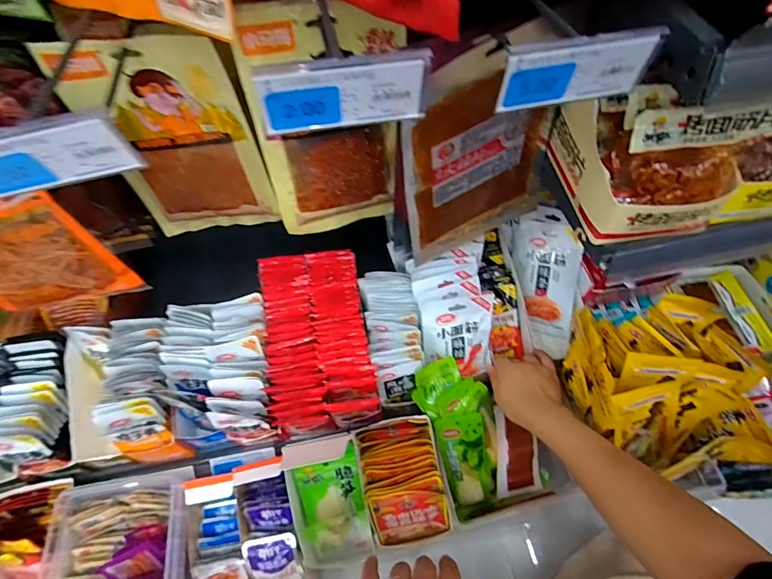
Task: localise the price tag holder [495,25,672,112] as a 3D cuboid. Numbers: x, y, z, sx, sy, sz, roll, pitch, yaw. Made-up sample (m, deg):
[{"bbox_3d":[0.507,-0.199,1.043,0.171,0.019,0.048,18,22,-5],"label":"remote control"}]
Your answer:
[{"bbox_3d":[0.120,-0.138,0.271,0.096,0.042,0.007,-11,59,-5],"label":"price tag holder"}]

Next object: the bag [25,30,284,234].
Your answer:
[{"bbox_3d":[-0.224,-0.152,0.478,0.163,0.244,0.016,-3,59,0],"label":"bag"}]

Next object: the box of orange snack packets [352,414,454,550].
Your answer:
[{"bbox_3d":[0.023,0.263,0.582,0.104,0.122,0.141,-14,60,-7],"label":"box of orange snack packets"}]

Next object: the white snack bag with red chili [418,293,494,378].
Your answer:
[{"bbox_3d":[0.108,0.072,0.611,0.101,0.138,0.016,-19,30,1],"label":"white snack bag with red chili"}]

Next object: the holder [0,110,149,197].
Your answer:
[{"bbox_3d":[-0.197,-0.077,0.246,0.096,0.042,0.007,-12,60,-5],"label":"holder"}]

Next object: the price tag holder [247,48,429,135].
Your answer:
[{"bbox_3d":[-0.025,-0.117,0.255,0.098,0.043,0.008,-11,60,-5],"label":"price tag holder"}]

